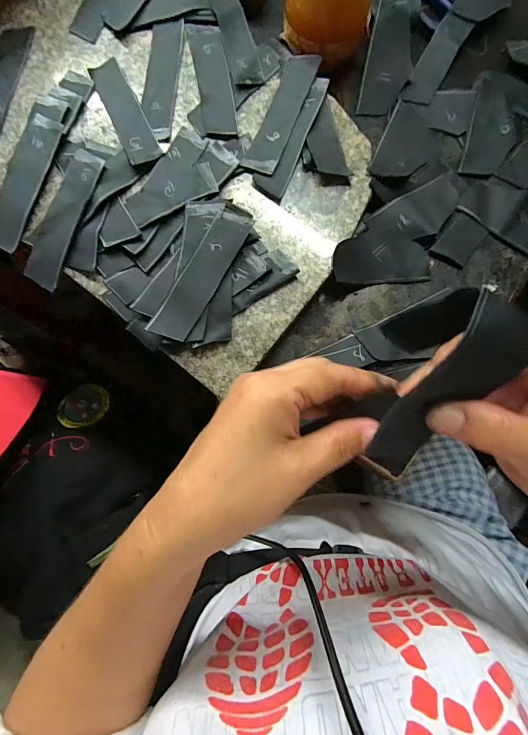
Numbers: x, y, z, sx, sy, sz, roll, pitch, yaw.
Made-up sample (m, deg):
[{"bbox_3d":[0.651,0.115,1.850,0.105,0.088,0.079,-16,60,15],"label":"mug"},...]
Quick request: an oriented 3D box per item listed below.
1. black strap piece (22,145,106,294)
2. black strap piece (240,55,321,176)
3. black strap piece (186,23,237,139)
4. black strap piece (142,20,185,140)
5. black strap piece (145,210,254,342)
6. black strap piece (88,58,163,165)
[{"bbox_3d":[-0.163,-0.123,0.298,0.030,0.007,0.117,17,81,2],"label":"black strap piece"},{"bbox_3d":[0.015,-0.224,0.321,0.031,0.005,0.120,22,83,11],"label":"black strap piece"},{"bbox_3d":[-0.046,-0.259,0.326,0.029,0.004,0.120,-10,81,-2],"label":"black strap piece"},{"bbox_3d":[-0.093,-0.262,0.332,0.029,0.005,0.126,4,81,0],"label":"black strap piece"},{"bbox_3d":[-0.047,-0.073,0.286,0.030,0.006,0.114,30,82,-1],"label":"black strap piece"},{"bbox_3d":[-0.122,-0.225,0.321,0.028,0.004,0.112,-24,78,-8],"label":"black strap piece"}]

